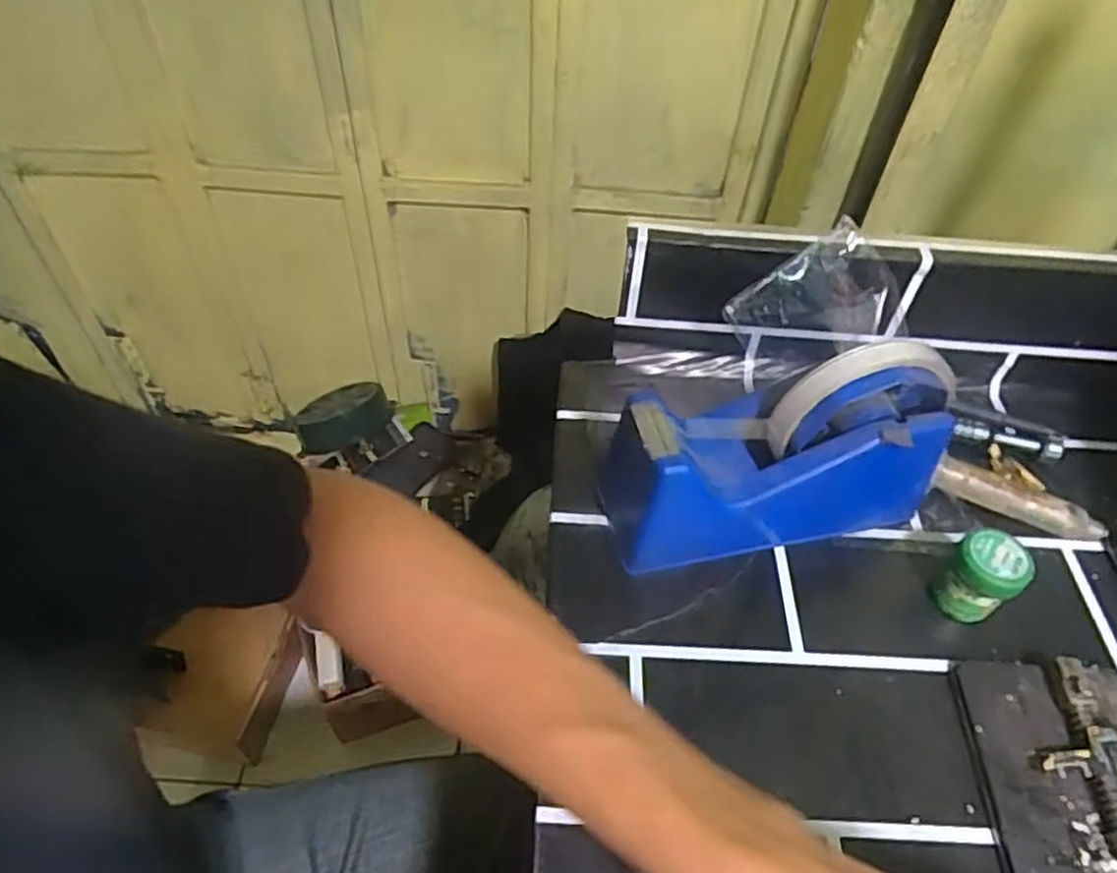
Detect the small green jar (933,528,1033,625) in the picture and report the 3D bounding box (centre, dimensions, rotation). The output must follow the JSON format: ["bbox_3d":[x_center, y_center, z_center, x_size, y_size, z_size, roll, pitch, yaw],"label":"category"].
[{"bbox_3d":[0.196,0.067,0.345,0.027,0.041,0.029,1,50,-2],"label":"small green jar"}]

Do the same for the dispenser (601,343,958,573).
[{"bbox_3d":[0.104,0.005,0.356,0.159,0.104,0.056,-7,49,-11],"label":"dispenser"}]

